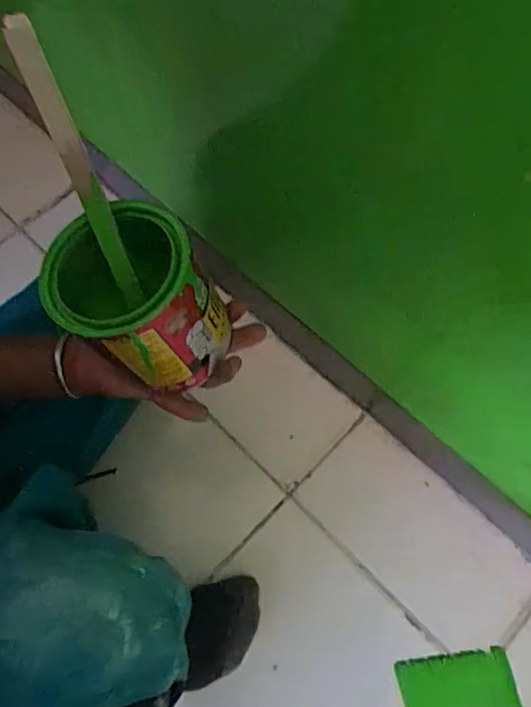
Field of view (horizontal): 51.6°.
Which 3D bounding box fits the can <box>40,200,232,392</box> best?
[{"bbox_3d":[-0.097,-0.042,0.431,0.099,0.109,0.118,-26,69,-7],"label":"can"}]

